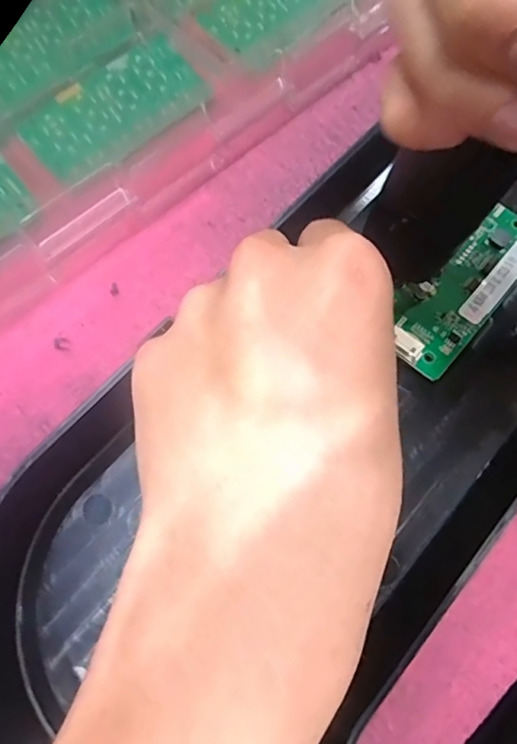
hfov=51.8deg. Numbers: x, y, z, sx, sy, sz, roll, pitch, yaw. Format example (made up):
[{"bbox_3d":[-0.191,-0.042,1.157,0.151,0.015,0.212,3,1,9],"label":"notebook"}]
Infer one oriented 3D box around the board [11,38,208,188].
[{"bbox_3d":[-0.074,-0.136,0.274,0.093,0.008,0.047,-41,79,-14],"label":"board"}]

